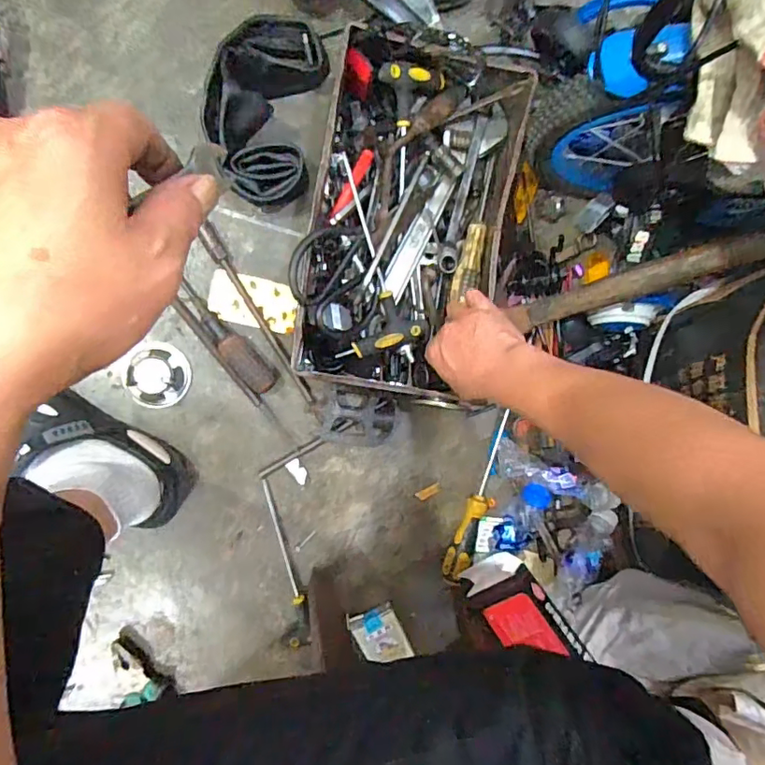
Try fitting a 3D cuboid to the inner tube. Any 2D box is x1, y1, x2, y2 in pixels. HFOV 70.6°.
[{"bbox_3d":[-0.134,-0.300,0.598,0.125,0.076,0.199,12,91,-10],"label":"inner tube"}]

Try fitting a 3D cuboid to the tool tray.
[{"bbox_3d":[0.033,-0.172,0.608,0.223,0.111,0.377,10,91,-10],"label":"tool tray"}]

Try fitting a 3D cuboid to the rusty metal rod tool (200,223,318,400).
[{"bbox_3d":[-0.147,-0.076,0.639,0.017,0.018,0.235,-30,97,-7],"label":"rusty metal rod tool"}]

